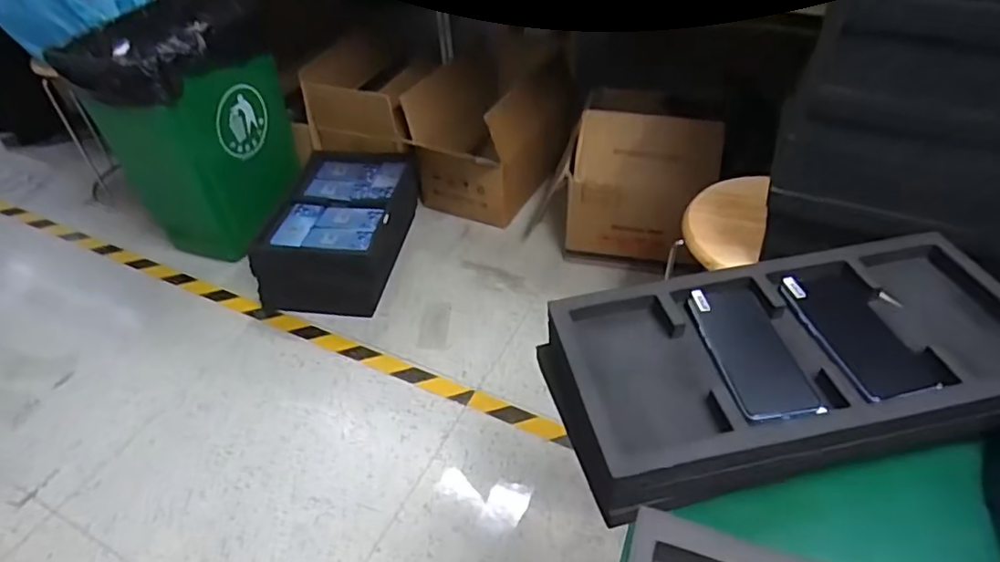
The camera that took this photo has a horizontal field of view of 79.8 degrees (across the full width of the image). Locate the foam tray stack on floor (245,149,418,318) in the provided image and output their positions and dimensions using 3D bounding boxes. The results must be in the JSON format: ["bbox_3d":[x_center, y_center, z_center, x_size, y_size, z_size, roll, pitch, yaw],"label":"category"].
[{"bbox_3d":[-0.408,-0.151,1.600,0.319,0.203,0.476,3,44,7],"label":"foam tray stack on floor"}]

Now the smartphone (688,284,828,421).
[{"bbox_3d":[0.262,0.071,0.636,0.079,0.013,0.173,-7,44,-4],"label":"smartphone"}]

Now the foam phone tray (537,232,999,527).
[{"bbox_3d":[0.311,0.076,0.638,0.514,0.059,0.250,-11,44,-8],"label":"foam phone tray"}]

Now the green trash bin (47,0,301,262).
[{"bbox_3d":[-0.757,-0.375,1.544,0.332,0.558,0.423,3,44,7],"label":"green trash bin"}]

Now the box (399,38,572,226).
[{"bbox_3d":[-0.010,-0.458,1.784,0.329,0.349,0.512,21,49,24],"label":"box"}]

